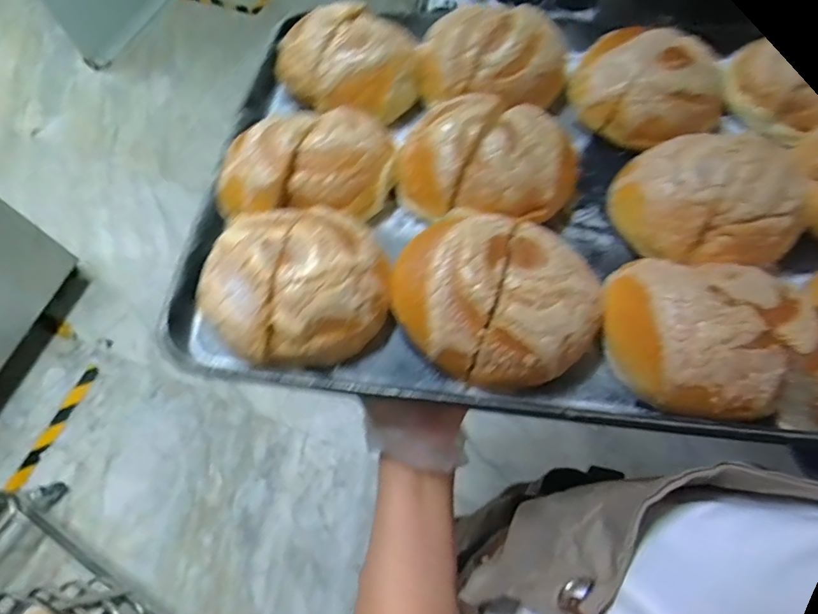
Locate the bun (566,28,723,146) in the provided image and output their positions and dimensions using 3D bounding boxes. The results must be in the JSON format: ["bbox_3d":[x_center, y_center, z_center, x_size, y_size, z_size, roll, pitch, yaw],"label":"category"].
[{"bbox_3d":[0.214,-0.198,0.429,0.126,0.064,0.090,24,68,9],"label":"bun"}]

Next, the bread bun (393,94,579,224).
[{"bbox_3d":[0.067,-0.118,0.390,0.149,0.056,0.091,9,67,2],"label":"bread bun"}]

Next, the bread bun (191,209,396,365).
[{"bbox_3d":[-0.079,-0.021,0.337,0.124,0.047,0.111,-4,67,-3],"label":"bread bun"}]

